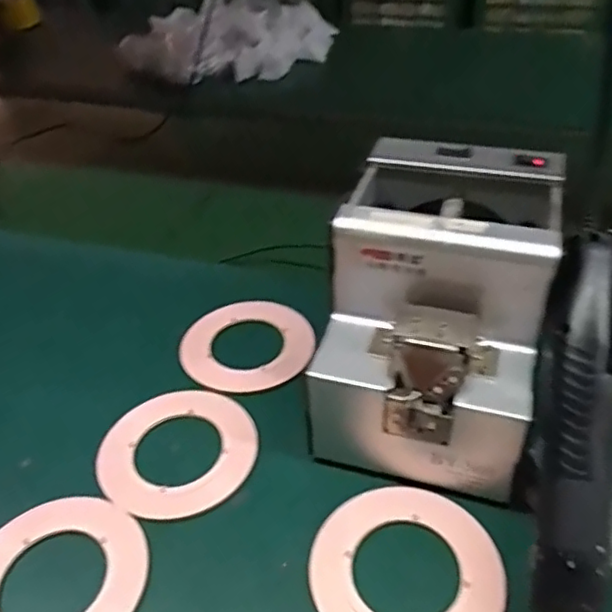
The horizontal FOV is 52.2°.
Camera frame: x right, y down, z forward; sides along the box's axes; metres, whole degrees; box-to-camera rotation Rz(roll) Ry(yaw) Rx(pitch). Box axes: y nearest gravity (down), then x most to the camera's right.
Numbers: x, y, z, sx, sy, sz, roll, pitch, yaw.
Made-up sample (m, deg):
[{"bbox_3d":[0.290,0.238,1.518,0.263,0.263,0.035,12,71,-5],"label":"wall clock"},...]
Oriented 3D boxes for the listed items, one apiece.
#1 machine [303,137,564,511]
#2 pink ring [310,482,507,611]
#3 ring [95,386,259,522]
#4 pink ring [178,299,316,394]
[{"bbox_3d":[0.082,0.005,0.398,0.125,0.150,0.167,7,40,15],"label":"machine"},{"bbox_3d":[0.055,0.143,0.344,0.101,0.004,0.101,-3,38,2],"label":"pink ring"},{"bbox_3d":[-0.085,0.094,0.415,0.102,0.005,0.100,-3,38,2],"label":"ring"},{"bbox_3d":[-0.047,0.029,0.493,0.098,0.008,0.103,-3,38,2],"label":"pink ring"}]

